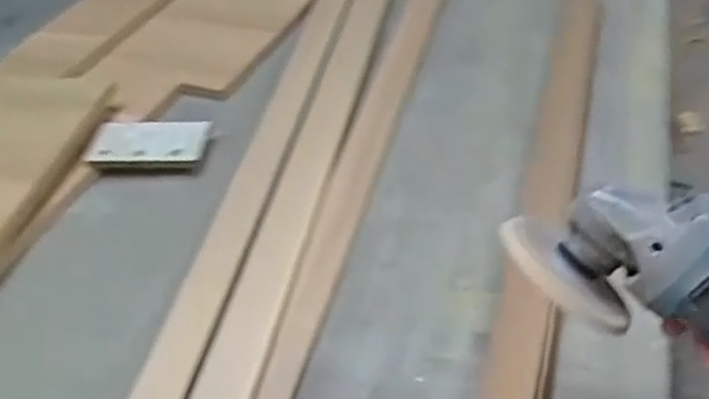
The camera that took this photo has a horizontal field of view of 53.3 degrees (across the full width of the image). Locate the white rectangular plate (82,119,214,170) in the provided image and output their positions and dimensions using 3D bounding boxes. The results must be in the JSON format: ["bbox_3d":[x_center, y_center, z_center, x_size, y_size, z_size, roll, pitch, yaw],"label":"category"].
[{"bbox_3d":[-0.266,-0.072,0.909,0.148,0.019,0.084,-5,42,6],"label":"white rectangular plate"}]

